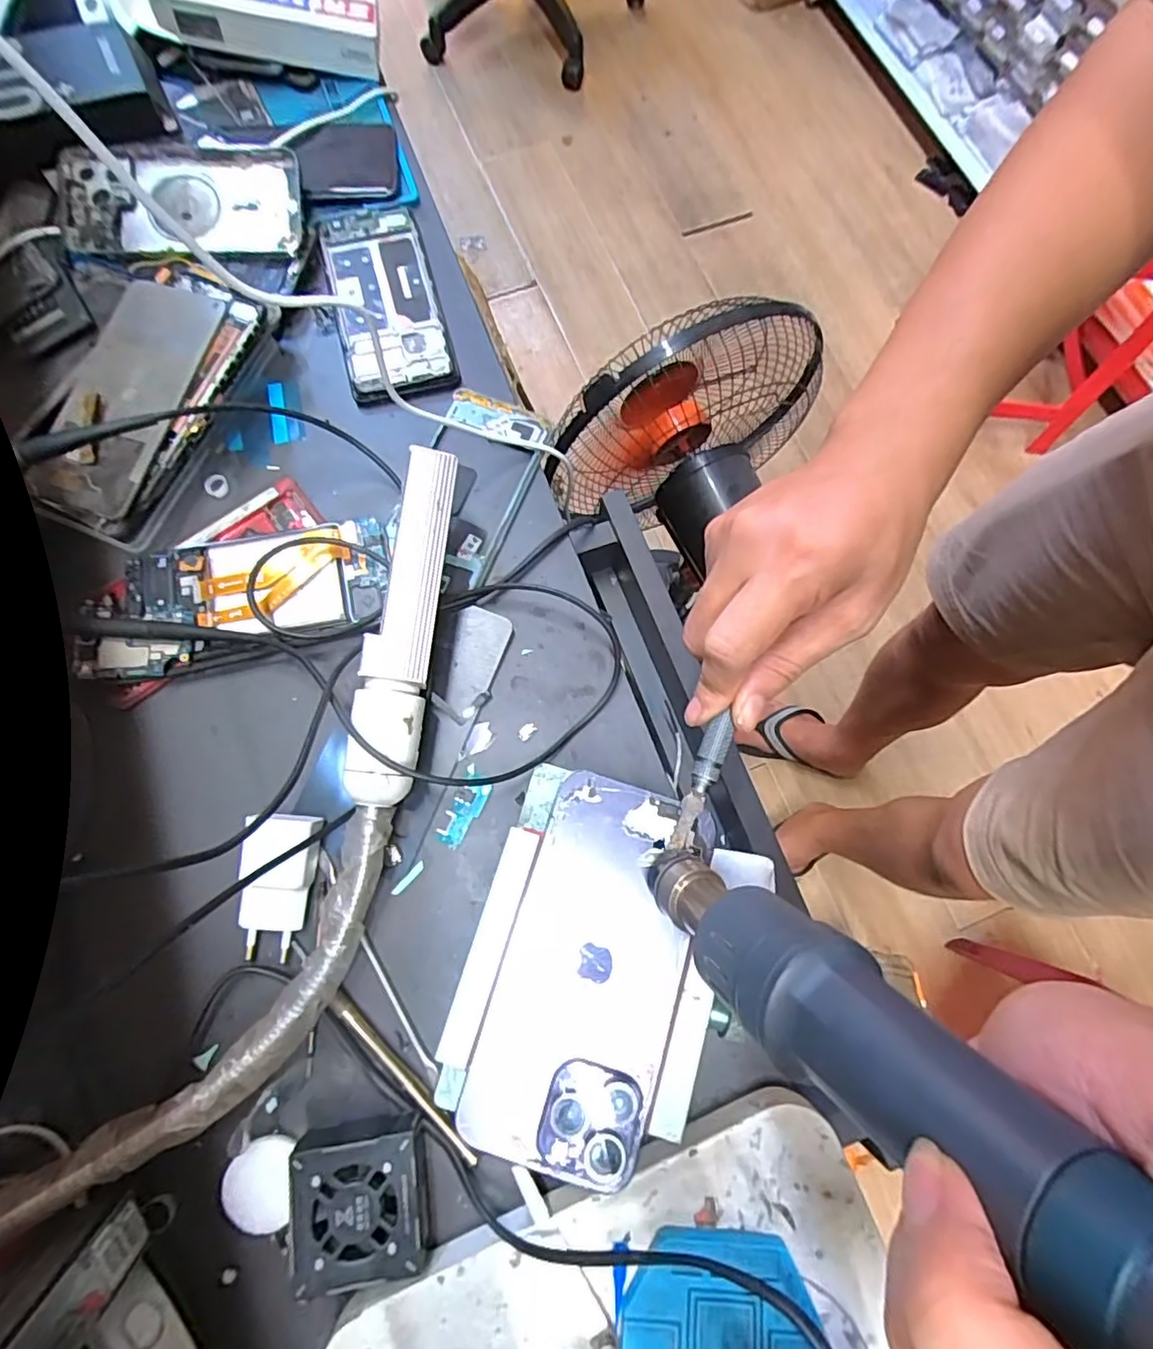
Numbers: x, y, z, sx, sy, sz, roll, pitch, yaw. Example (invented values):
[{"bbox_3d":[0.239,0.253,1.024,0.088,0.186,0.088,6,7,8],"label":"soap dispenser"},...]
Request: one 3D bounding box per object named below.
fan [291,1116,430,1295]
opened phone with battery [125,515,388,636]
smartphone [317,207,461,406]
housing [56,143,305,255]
[{"bbox_3d":[-0.100,0.244,0.285,0.057,0.029,0.057,-8,75,-4],"label":"fan"},{"bbox_3d":[-0.190,-0.056,0.365,0.148,0.019,0.071,-13,75,-6],"label":"opened phone with battery"},{"bbox_3d":[-0.137,-0.268,0.436,0.072,0.012,0.162,-15,76,-6],"label":"smartphone"},{"bbox_3d":[-0.281,-0.341,0.435,0.158,0.011,0.087,-7,83,-6],"label":"housing"}]

